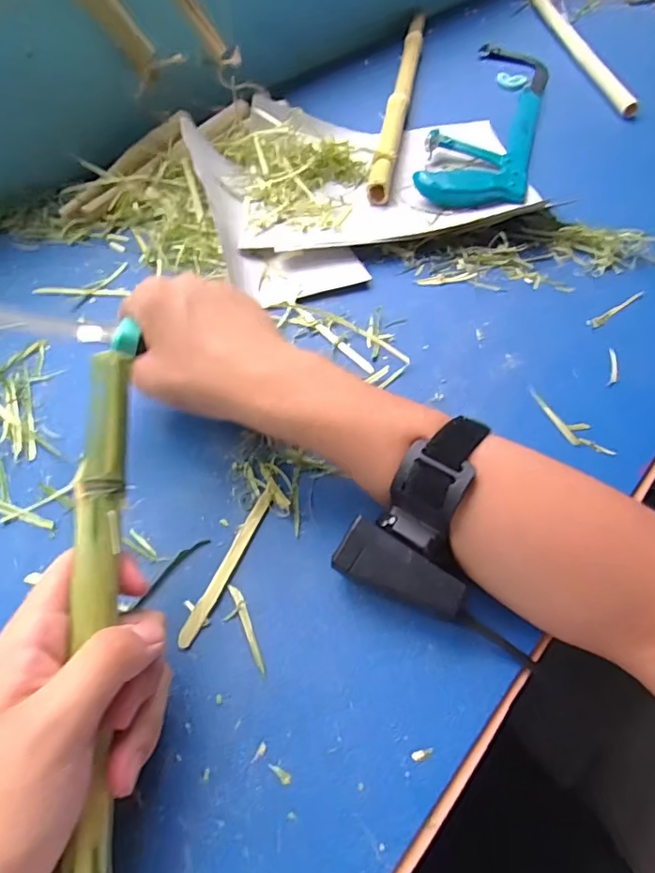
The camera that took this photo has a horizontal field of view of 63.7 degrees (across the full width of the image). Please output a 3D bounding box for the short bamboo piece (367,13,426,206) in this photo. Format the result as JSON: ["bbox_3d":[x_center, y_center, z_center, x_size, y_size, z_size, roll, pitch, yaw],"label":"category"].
[{"bbox_3d":[0.091,-0.423,0.643,0.024,0.022,0.463,9,56,6],"label":"short bamboo piece"}]

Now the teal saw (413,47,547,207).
[{"bbox_3d":[0.192,-0.378,0.612,0.108,0.021,0.405,15,57,10],"label":"teal saw"}]

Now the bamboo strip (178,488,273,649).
[{"bbox_3d":[-0.058,0.074,0.309,0.009,0.004,0.100,20,58,13],"label":"bamboo strip"}]

